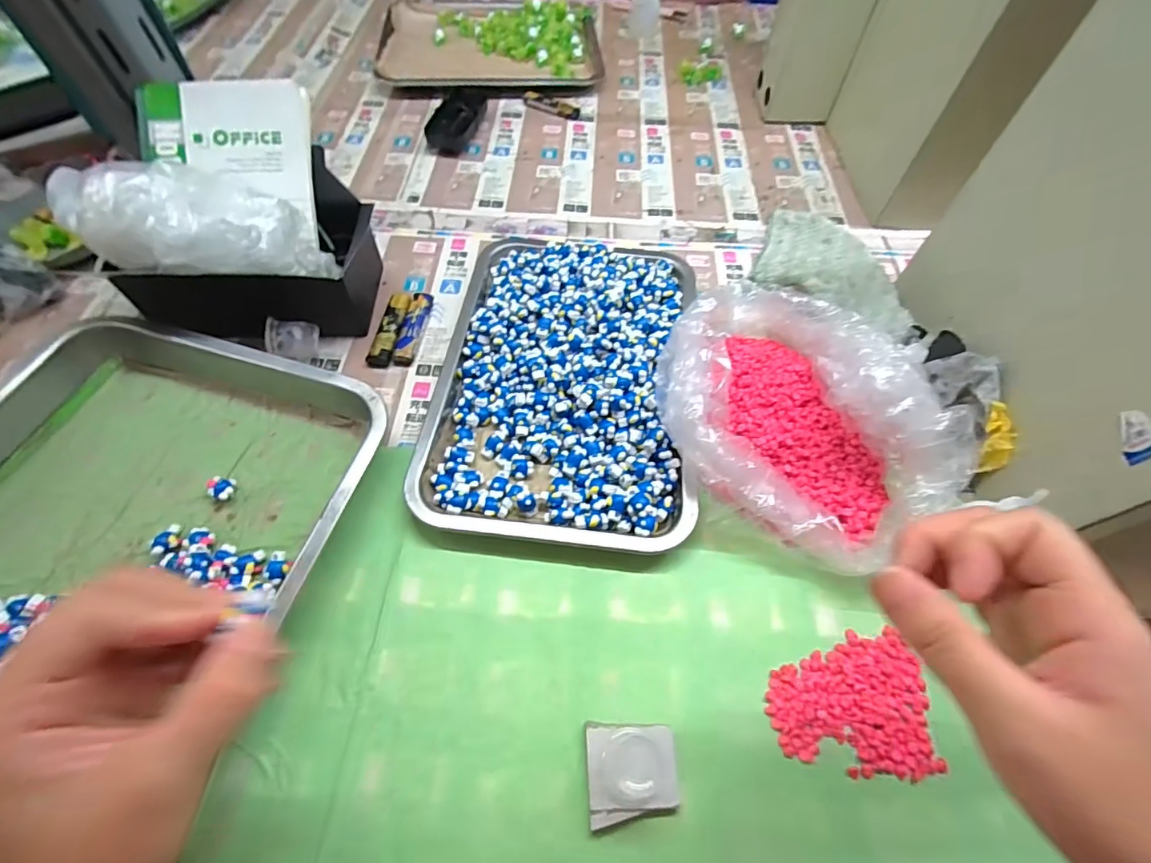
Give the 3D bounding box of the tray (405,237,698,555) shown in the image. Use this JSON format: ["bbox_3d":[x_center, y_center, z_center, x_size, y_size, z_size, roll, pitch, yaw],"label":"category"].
[{"bbox_3d":[-0.006,-0.056,0.423,0.204,0.042,0.299,6,59,3],"label":"tray"}]

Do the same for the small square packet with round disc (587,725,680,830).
[{"bbox_3d":[0.032,0.193,0.284,0.049,0.013,0.044,-2,58,-2],"label":"small square packet with round disc"}]

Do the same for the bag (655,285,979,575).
[{"bbox_3d":[0.158,-0.022,0.373,0.168,0.085,0.235,-5,59,-4],"label":"bag"}]

